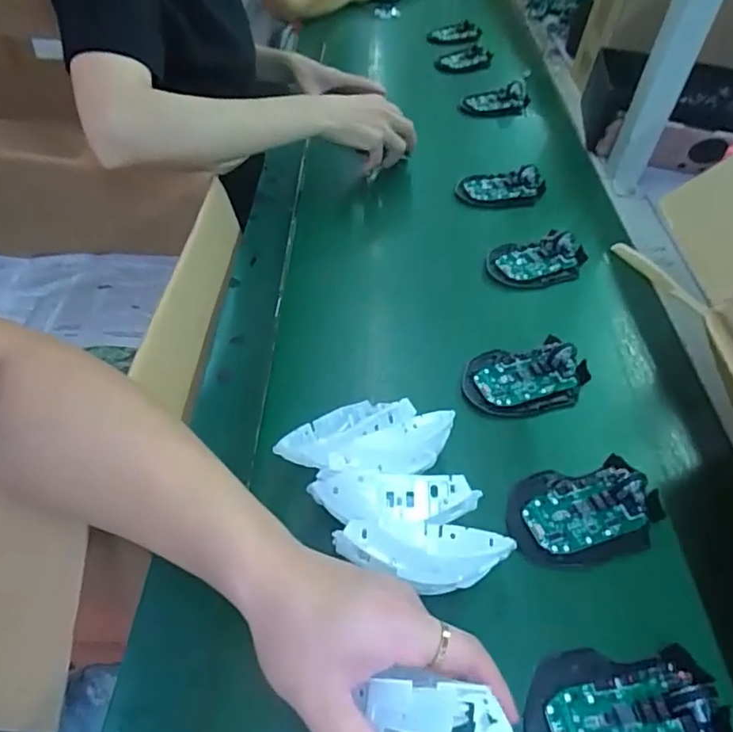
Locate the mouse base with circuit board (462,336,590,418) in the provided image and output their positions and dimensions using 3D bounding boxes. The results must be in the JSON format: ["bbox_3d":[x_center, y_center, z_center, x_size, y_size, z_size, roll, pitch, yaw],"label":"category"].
[{"bbox_3d":[0.145,0.007,0.503,0.112,0.031,0.067,-7,49,-10],"label":"mouse base with circuit board"}]

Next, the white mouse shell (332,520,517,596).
[{"bbox_3d":[0.034,0.125,0.353,0.108,0.061,0.031,6,48,1],"label":"white mouse shell"}]

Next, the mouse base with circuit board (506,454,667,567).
[{"bbox_3d":[0.163,0.104,0.415,0.113,0.026,0.071,-4,48,-8],"label":"mouse base with circuit board"}]

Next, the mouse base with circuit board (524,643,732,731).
[{"bbox_3d":[0.151,0.201,0.325,0.113,0.029,0.074,-4,48,-8],"label":"mouse base with circuit board"}]

